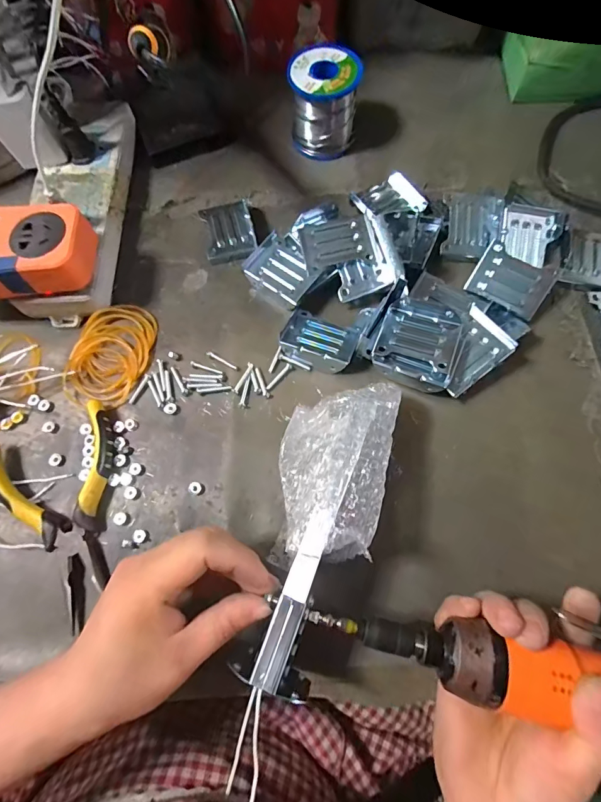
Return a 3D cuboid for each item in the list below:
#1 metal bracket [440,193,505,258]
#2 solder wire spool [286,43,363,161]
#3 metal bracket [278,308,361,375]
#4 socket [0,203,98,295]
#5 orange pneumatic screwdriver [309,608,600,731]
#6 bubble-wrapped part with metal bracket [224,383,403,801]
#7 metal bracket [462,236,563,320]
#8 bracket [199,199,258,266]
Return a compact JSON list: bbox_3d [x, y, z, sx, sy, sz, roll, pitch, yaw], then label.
[{"bbox_3d":[0.149,-0.152,0.352,0.046,0.013,0.057,6,89,4],"label":"metal bracket"},{"bbox_3d":[0.023,-0.285,0.383,0.064,0.062,0.062,5,72,4],"label":"solder wire spool"},{"bbox_3d":[0.015,-0.050,0.323,0.061,0.019,0.042,27,75,11],"label":"metal bracket"},{"bbox_3d":[-0.224,-0.118,0.309,0.126,0.030,0.066,-5,72,1],"label":"socket"},{"bbox_3d":[0.133,0.141,0.207,0.251,0.033,0.038,11,73,5],"label":"orange pneumatic screwdriver"},{"bbox_3d":[0.005,0.082,0.239,0.069,0.037,0.215,17,66,8],"label":"bubble-wrapped part with metal bracket"},{"bbox_3d":[0.171,-0.097,0.327,0.058,0.006,0.042,32,104,10],"label":"metal bracket"},{"bbox_3d":[-0.067,-0.158,0.373,0.045,0.010,0.059,-13,72,-2],"label":"bracket"}]

